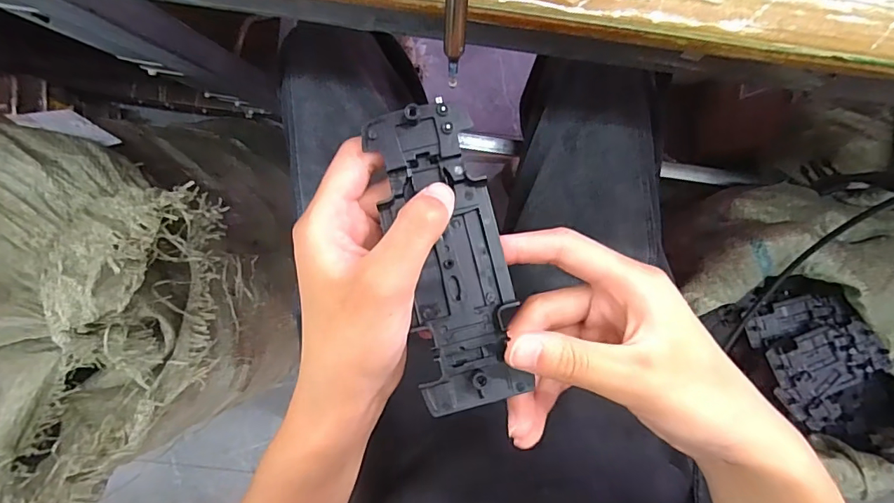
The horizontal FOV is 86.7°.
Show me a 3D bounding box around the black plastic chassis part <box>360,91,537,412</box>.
[{"bbox_3d":[0.001,0.001,0.201,0.045,0.010,0.126,-13,88,3],"label":"black plastic chassis part"}]

